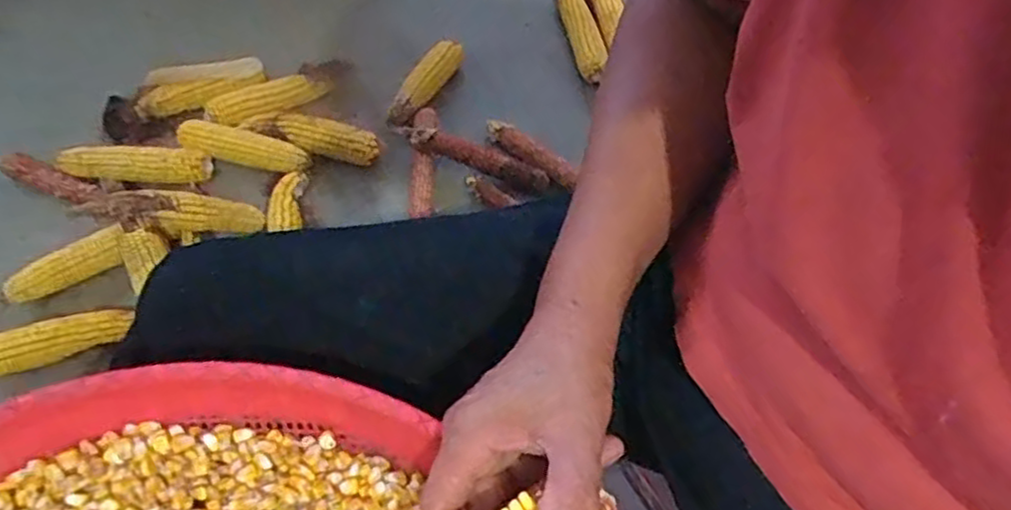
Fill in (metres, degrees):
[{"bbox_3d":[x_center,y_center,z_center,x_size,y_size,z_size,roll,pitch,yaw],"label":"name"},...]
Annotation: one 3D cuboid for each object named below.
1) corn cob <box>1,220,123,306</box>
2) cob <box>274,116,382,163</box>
[{"bbox_3d":[-0.547,0.012,0.861,0.145,0.054,0.036,-30,65,-19],"label":"corn cob"},{"bbox_3d":[-0.257,-0.162,0.978,0.152,0.036,0.053,17,60,7],"label":"cob"}]

